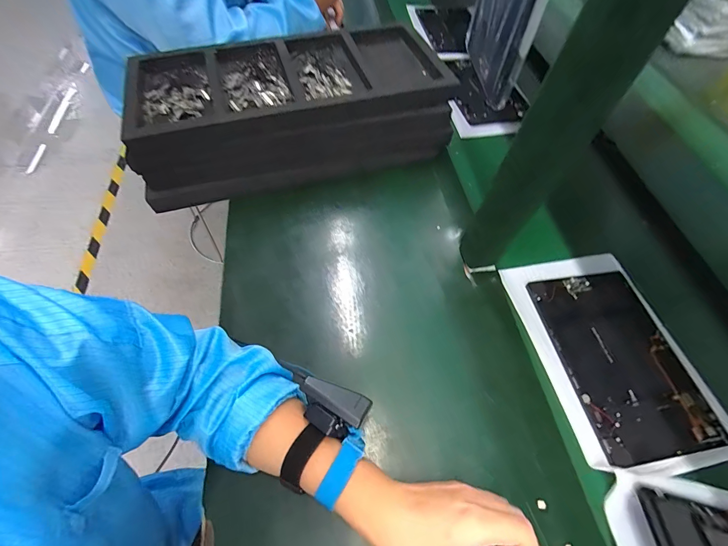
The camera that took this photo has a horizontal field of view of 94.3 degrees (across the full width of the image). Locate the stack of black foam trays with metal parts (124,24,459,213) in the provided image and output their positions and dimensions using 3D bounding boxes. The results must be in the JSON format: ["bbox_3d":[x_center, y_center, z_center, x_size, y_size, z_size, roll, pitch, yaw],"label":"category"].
[{"bbox_3d":[-0.126,-0.290,0.587,0.491,0.128,0.258,-11,60,-9],"label":"stack of black foam trays with metal parts"}]

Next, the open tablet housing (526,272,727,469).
[{"bbox_3d":[0.332,0.108,0.439,0.160,0.010,0.231,-7,59,-7],"label":"open tablet housing"}]

